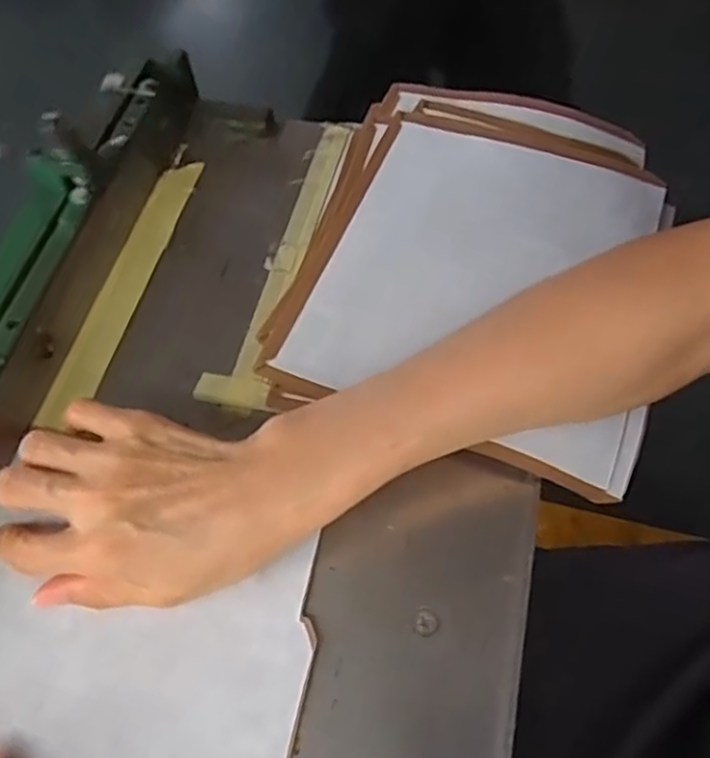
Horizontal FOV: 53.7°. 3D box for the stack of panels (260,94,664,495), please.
[{"bbox_3d":[0.074,-0.077,0.416,0.198,0.018,0.260,15,61,11],"label":"stack of panels"}]

